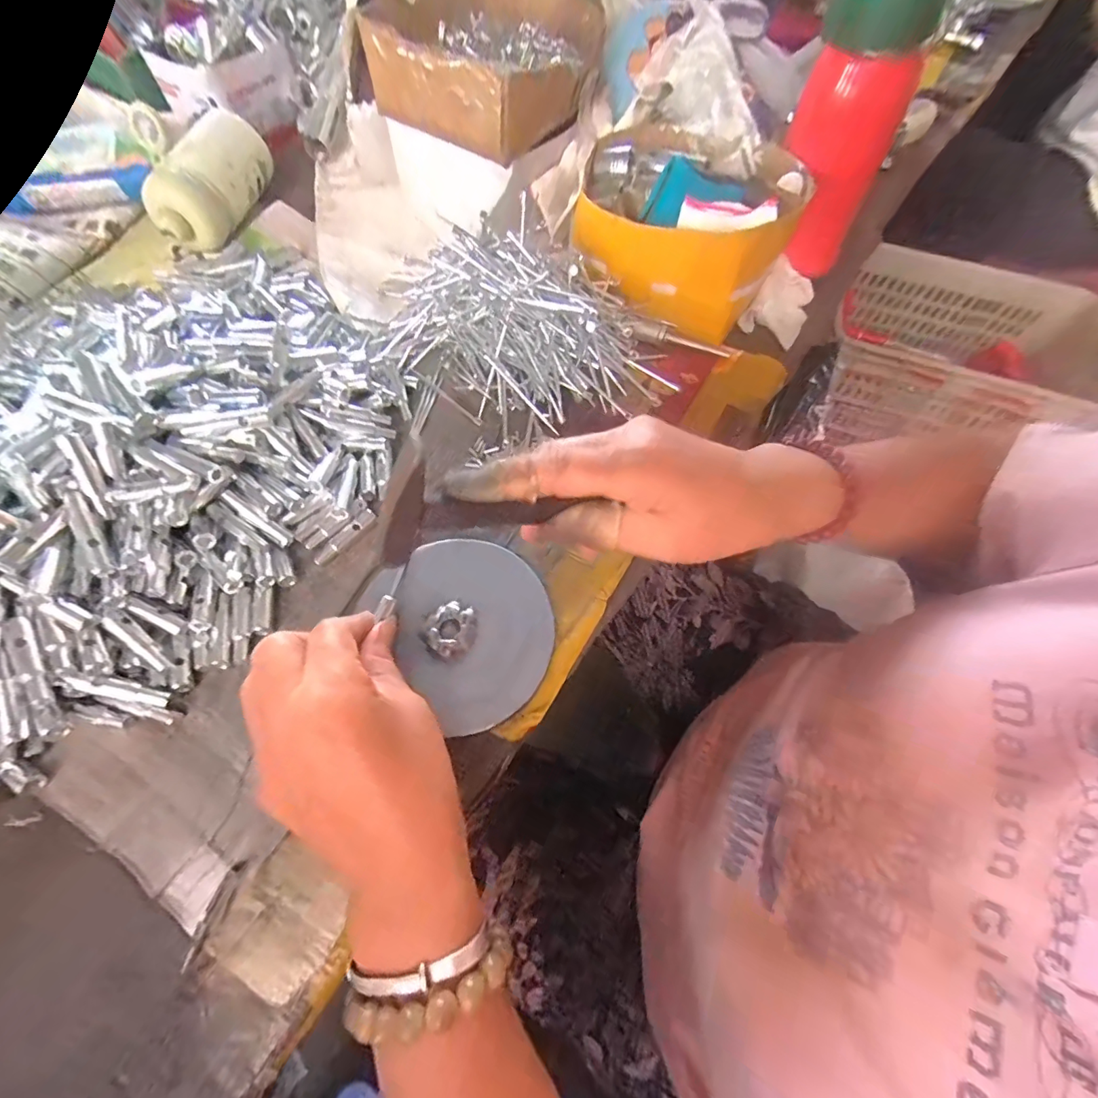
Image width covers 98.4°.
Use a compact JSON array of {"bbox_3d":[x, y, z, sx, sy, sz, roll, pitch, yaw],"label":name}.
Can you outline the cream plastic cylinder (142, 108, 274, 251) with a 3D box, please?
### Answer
[{"bbox_3d":[-0.336,-0.368,0.464,0.053,0.068,0.148,12,64,3],"label":"cream plastic cylinder"}]

